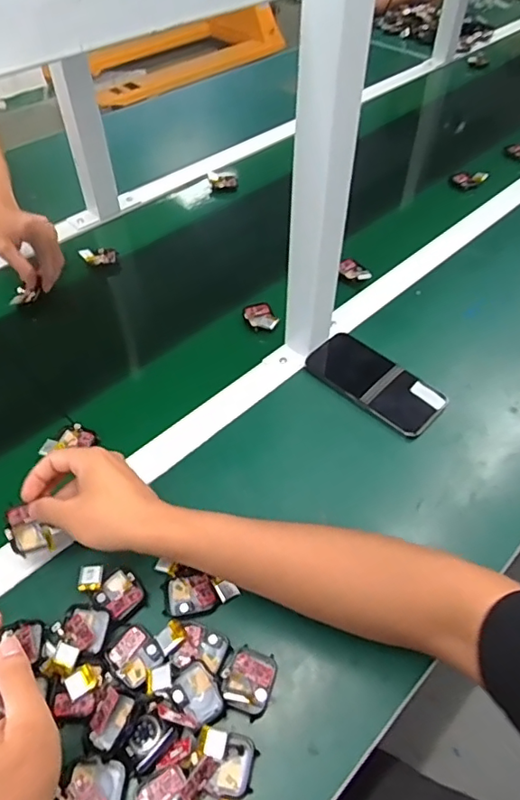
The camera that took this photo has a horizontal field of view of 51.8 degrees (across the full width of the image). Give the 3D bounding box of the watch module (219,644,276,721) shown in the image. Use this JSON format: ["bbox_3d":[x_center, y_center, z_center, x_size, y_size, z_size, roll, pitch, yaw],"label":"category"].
[{"bbox_3d":[-0.009,0.223,0.428,0.039,0.016,0.046,23,54,18],"label":"watch module"}]

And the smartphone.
[{"bbox_3d":[0.136,-0.021,0.632,0.156,0.013,0.078,39,60,19],"label":"smartphone"}]

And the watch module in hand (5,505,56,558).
[{"bbox_3d":[-0.197,0.111,0.455,0.035,0.042,0.008,-14,8,3],"label":"watch module in hand"}]

